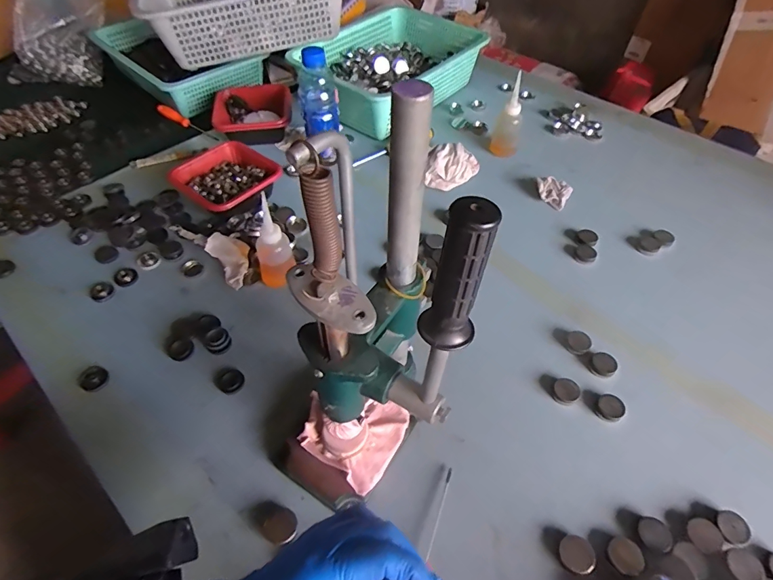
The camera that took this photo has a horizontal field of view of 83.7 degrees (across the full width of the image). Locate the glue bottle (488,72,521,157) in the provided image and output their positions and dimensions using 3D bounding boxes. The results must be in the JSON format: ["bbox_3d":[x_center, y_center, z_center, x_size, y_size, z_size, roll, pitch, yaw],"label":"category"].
[{"bbox_3d":[0.240,-0.337,0.841,0.057,0.151,0.043,13,52,9],"label":"glue bottle"}]

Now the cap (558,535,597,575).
[{"bbox_3d":[0.194,0.270,0.441,0.033,0.012,0.032,1,51,-1],"label":"cap"}]

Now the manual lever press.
[{"bbox_3d":[-0.029,0.055,0.365,0.157,0.393,0.121,-17,54,-14],"label":"manual lever press"}]

